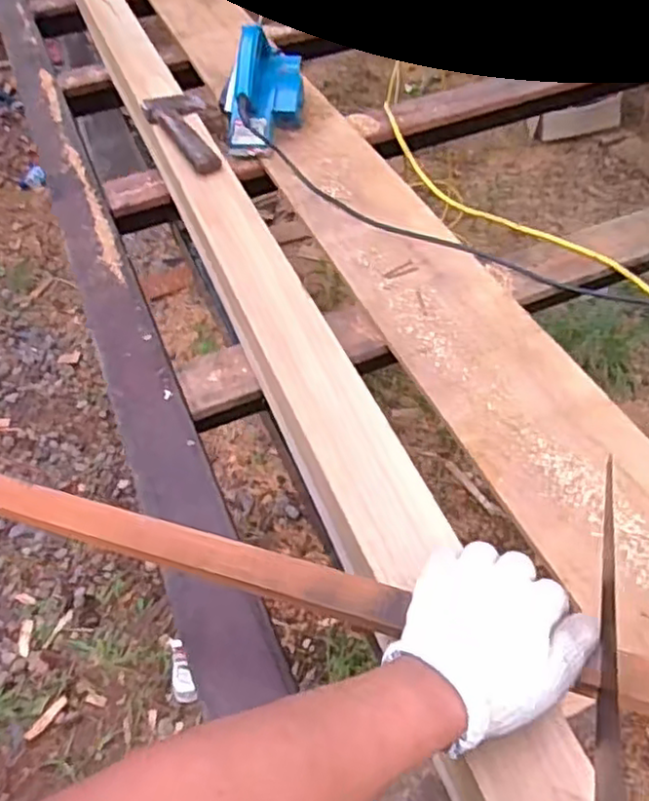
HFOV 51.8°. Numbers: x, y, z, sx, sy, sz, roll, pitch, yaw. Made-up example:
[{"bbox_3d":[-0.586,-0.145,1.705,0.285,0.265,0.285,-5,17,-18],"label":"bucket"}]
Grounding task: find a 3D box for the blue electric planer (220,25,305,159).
[{"bbox_3d":[-0.115,-0.558,1.212,0.152,0.157,0.197,-4,48,-1],"label":"blue electric planer"}]

